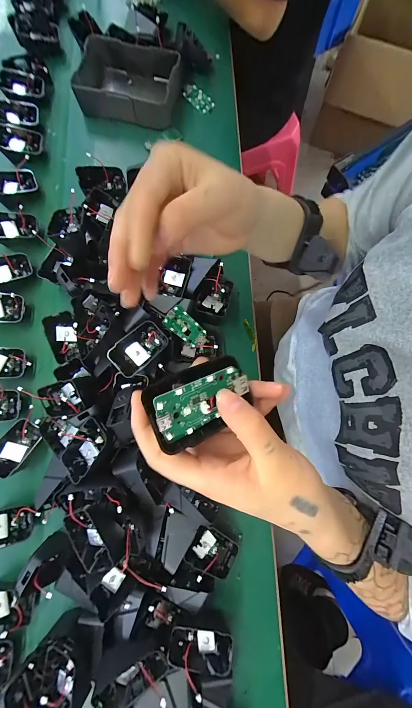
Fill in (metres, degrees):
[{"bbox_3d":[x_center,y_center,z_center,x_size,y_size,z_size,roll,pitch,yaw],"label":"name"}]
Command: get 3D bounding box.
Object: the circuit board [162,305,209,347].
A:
[{"bbox_3d":[-0.026,-0.036,0.375,0.065,0.008,0.033,37,85,-19],"label":"circuit board"}]

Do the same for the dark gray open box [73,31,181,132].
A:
[{"bbox_3d":[-0.126,-0.470,0.467,0.160,0.046,0.130,9,80,2],"label":"dark gray open box"}]

